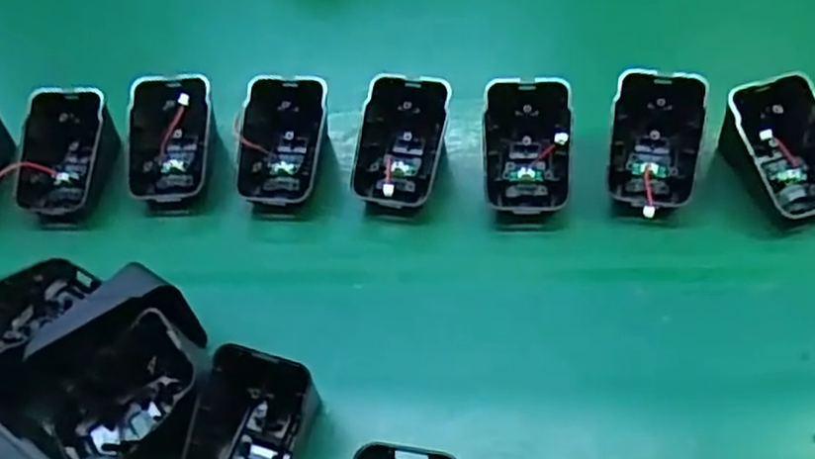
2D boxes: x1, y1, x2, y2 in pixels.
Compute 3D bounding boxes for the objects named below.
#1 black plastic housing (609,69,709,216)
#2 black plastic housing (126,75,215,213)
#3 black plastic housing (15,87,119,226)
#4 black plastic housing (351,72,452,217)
[{"bbox_3d":[0.125,-0.042,0.384,0.046,0.041,0.062,6,53,10],"label":"black plastic housing"},{"bbox_3d":[-0.128,-0.047,0.413,0.042,0.040,0.064,-1,52,5],"label":"black plastic housing"},{"bbox_3d":[-0.186,-0.040,0.417,0.047,0.021,0.071,5,86,0],"label":"black plastic housing"},{"bbox_3d":[-0.004,-0.044,0.402,0.043,0.022,0.071,10,84,-2],"label":"black plastic housing"}]

